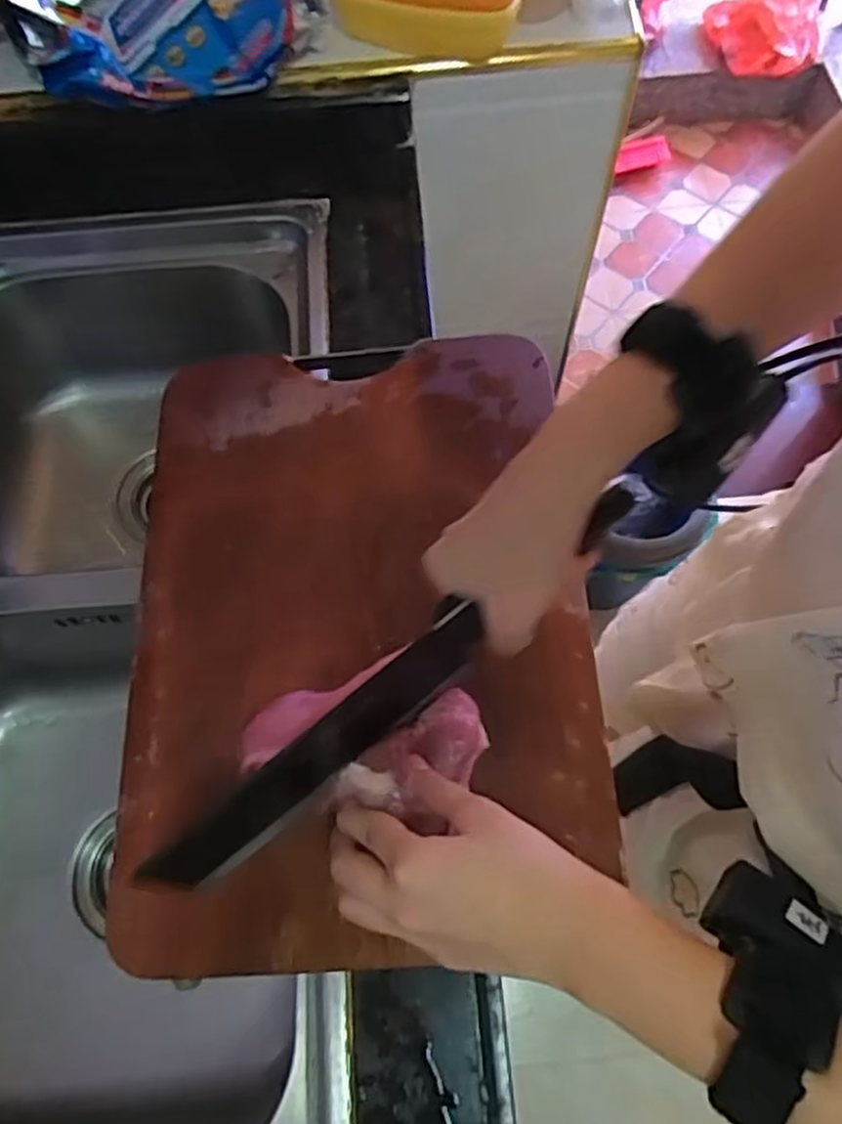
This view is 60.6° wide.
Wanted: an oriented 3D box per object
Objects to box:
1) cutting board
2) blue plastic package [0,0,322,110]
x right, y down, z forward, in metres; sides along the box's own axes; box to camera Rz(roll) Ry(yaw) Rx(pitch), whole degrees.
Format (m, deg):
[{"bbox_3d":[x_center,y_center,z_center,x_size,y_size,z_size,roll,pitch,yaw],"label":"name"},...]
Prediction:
[{"bbox_3d":[-0.040,0.028,0.448,0.273,0.024,0.386,-3,67,0],"label":"cutting board"},{"bbox_3d":[-0.199,-0.443,0.578,0.249,0.068,0.123,-12,67,-4],"label":"blue plastic package"}]

